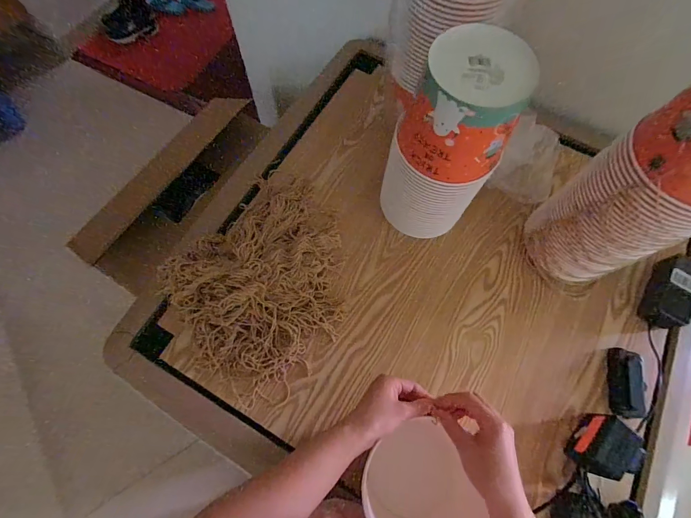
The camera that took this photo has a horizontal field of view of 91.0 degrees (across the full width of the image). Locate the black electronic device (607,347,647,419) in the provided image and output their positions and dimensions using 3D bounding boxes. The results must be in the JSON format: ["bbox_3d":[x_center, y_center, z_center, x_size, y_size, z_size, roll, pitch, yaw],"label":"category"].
[{"bbox_3d":[0.464,0.203,0.558,0.042,0.027,0.110,14,69,3],"label":"black electronic device"}]

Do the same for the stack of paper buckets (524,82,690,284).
[{"bbox_3d":[0.417,-0.090,0.475,0.127,0.397,0.156,-24,72,-11],"label":"stack of paper buckets"}]

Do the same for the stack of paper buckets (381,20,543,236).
[{"bbox_3d":[0.160,-0.158,0.533,0.140,0.320,0.127,38,72,12],"label":"stack of paper buckets"}]

